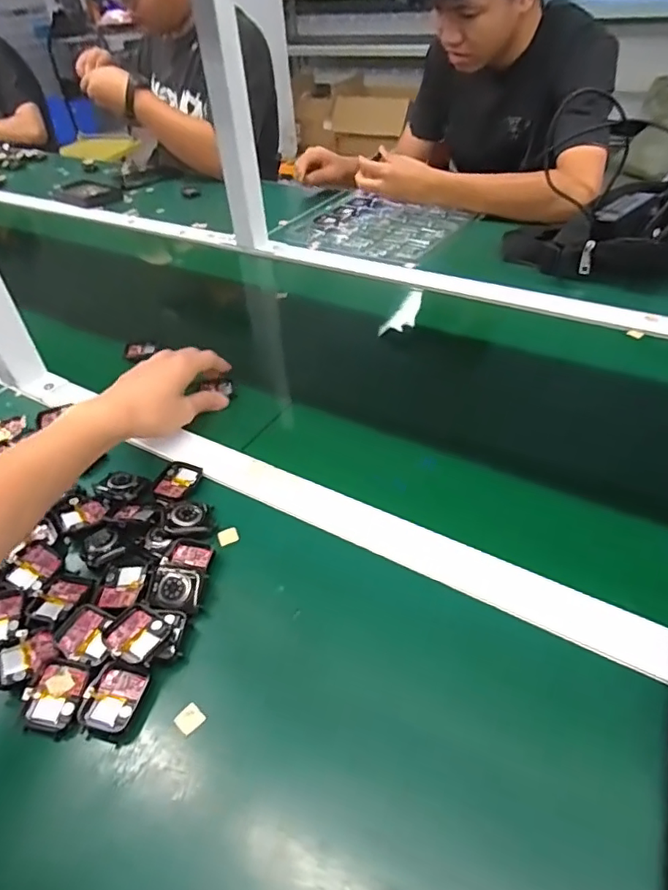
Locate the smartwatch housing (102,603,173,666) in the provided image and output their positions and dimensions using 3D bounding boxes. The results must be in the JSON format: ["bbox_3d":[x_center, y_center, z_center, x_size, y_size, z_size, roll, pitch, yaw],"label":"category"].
[{"bbox_3d":[-0.137,0.132,0.380,0.039,0.012,0.038,19,46,25],"label":"smartwatch housing"}]

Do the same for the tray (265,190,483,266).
[{"bbox_3d":[0.072,-0.387,0.955,0.287,0.018,0.248,21,47,27],"label":"tray"}]

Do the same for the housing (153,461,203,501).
[{"bbox_3d":[-0.143,0.032,0.499,0.034,0.004,0.043,13,44,20],"label":"housing"}]

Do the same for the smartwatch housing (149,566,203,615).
[{"bbox_3d":[-0.117,0.108,0.407,0.038,0.005,0.032,7,62,8],"label":"smartwatch housing"}]

